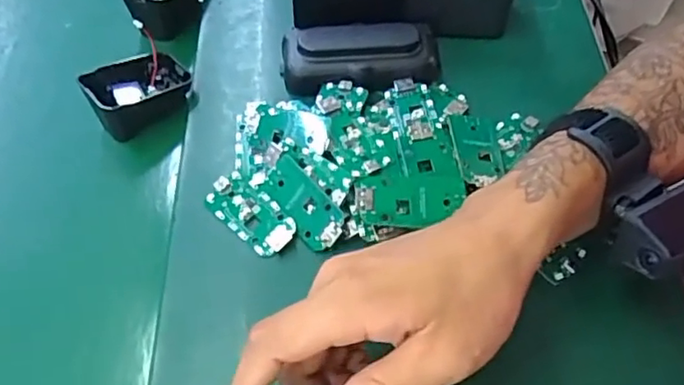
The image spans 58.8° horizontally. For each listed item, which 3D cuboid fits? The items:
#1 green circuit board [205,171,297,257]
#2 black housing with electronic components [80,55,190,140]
[{"bbox_3d":[-0.056,0.014,0.374,0.063,0.008,0.029,38,68,24],"label":"green circuit board"},{"bbox_3d":[-0.141,-0.075,0.421,0.068,0.033,0.048,-31,61,-15],"label":"black housing with electronic components"}]

